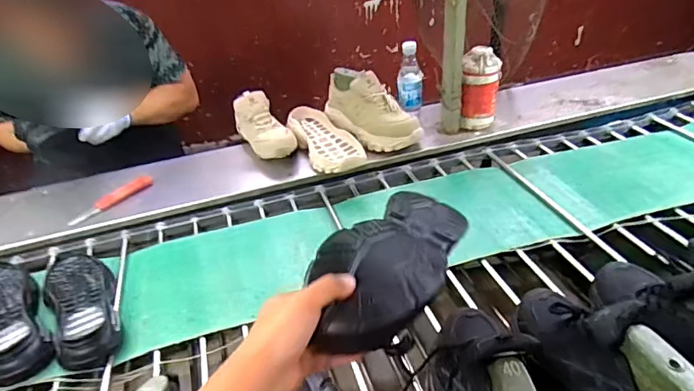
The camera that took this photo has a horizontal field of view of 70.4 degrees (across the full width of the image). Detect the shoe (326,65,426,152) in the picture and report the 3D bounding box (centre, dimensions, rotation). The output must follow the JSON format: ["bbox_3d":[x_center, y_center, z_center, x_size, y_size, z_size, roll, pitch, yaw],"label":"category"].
[{"bbox_3d":[0.048,-0.221,1.238,0.115,0.139,0.294,-25,39,-26],"label":"shoe"}]

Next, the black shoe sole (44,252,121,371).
[{"bbox_3d":[-0.468,0.176,0.863,0.112,0.049,0.342,-24,38,-25],"label":"black shoe sole"}]

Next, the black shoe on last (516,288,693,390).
[{"bbox_3d":[0.306,0.202,0.583,0.098,0.143,0.291,-16,35,-14],"label":"black shoe on last"}]

